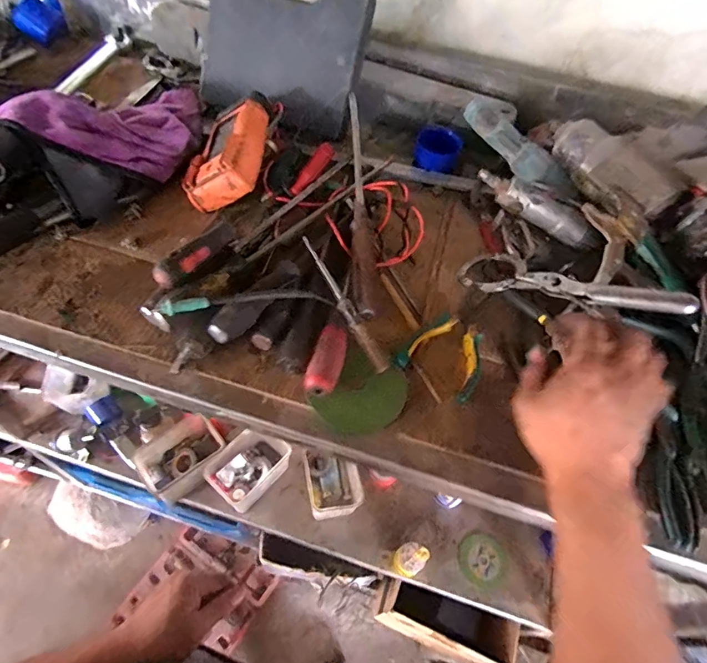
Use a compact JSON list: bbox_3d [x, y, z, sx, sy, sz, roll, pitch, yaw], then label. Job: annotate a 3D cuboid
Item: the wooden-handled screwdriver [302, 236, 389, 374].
[{"bbox_3d":[-0.010,-0.029,0.472,0.016,0.015,0.164,-27,78,-20],"label":"wooden-handled screwdriver"}]

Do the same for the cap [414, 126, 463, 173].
[{"bbox_3d":[0.122,-0.266,0.647,0.065,0.040,0.054,17,57,7],"label":"cap"}]

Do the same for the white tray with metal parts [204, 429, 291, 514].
[{"bbox_3d":[-0.213,0.278,0.906,0.102,0.111,0.154,38,62,19],"label":"white tray with metal parts"}]

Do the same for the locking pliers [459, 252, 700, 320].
[{"bbox_3d":[0.228,-0.051,0.484,0.235,0.015,0.070,19,53,39],"label":"locking pliers"}]

